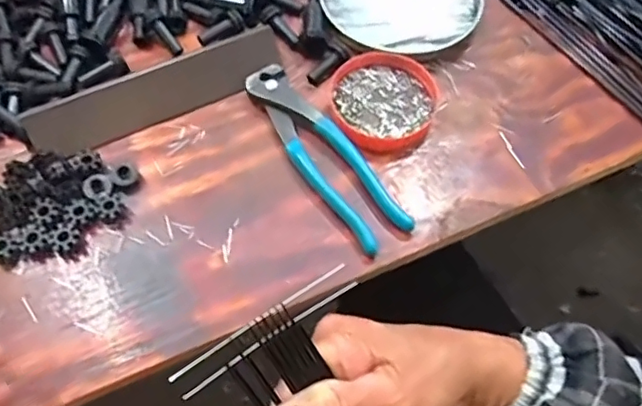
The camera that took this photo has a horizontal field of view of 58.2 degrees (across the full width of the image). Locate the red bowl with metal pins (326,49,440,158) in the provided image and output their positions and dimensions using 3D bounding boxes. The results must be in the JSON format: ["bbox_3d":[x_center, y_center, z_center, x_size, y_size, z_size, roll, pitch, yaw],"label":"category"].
[{"bbox_3d":[0.044,-0.076,0.432,0.080,0.013,0.080,1,62,-1],"label":"red bowl with metal pins"}]

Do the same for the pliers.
[{"bbox_3d":[0.001,-0.036,0.407,0.041,0.013,0.161,-31,67,-17],"label":"pliers"}]

